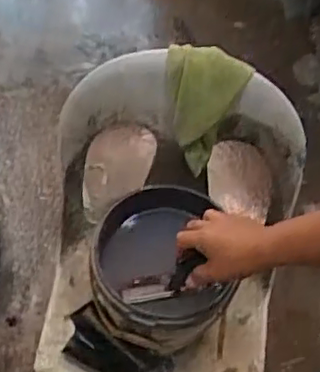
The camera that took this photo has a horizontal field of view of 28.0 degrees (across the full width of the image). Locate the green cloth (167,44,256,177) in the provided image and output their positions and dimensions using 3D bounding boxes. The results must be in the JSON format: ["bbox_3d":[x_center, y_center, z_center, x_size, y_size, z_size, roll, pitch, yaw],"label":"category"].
[{"bbox_3d":[0.068,-0.113,0.995,0.119,0.215,0.088,1,63,-1],"label":"green cloth"}]

